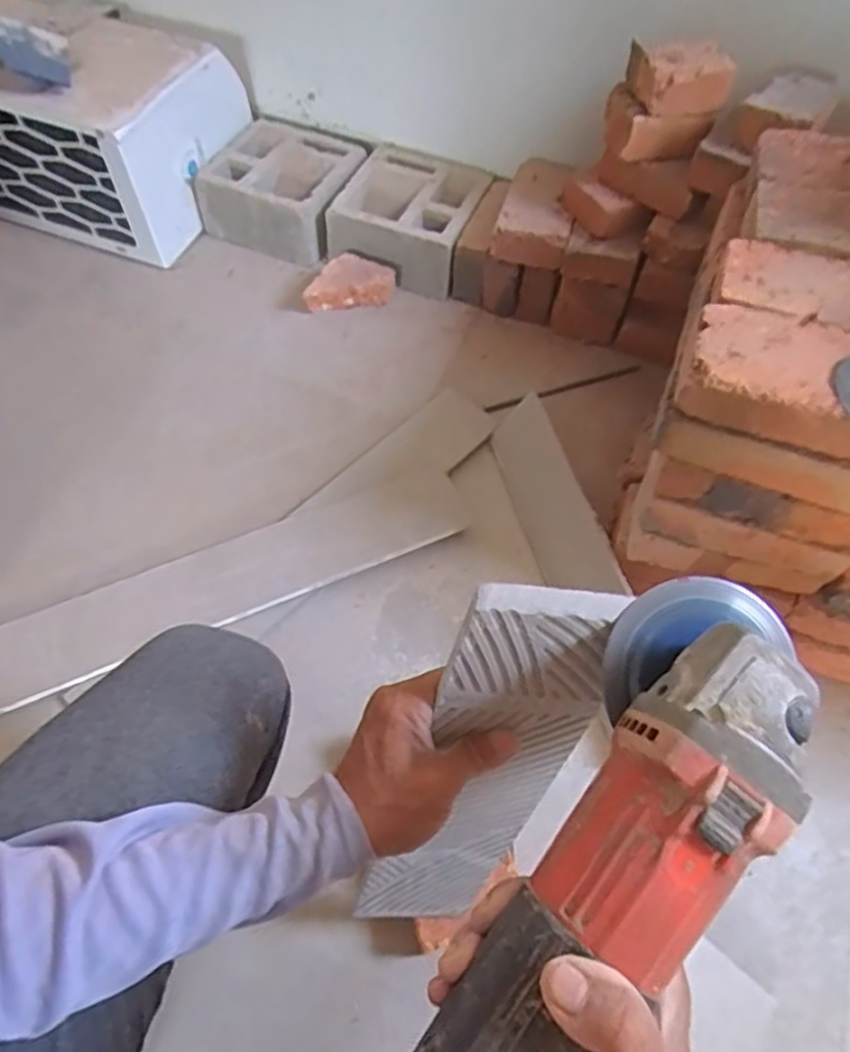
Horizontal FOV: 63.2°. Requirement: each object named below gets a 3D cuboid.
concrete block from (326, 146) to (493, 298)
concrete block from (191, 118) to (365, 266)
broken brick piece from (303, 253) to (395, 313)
[{"bbox_3d":[-0.024,-0.491,1.117,0.207,0.099,0.213,20,59,11],"label":"concrete block"},{"bbox_3d":[-0.232,-0.555,1.150,0.221,0.107,0.218,18,59,10],"label":"concrete block"},{"bbox_3d":[-0.118,-0.375,1.067,0.140,0.054,0.068,-9,58,-7],"label":"broken brick piece"}]

